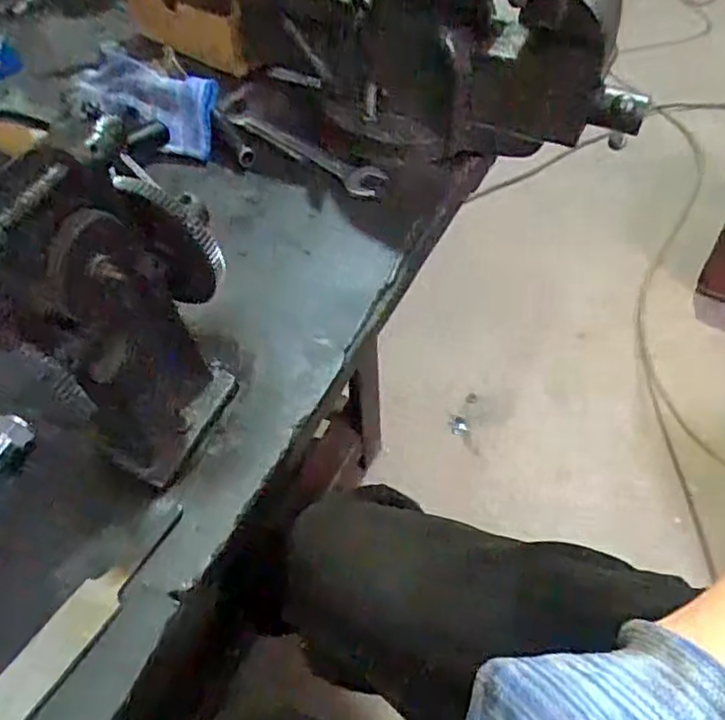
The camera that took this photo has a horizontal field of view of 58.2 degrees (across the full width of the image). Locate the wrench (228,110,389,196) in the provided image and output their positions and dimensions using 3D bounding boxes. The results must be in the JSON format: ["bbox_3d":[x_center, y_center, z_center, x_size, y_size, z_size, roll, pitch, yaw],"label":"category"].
[{"bbox_3d":[-0.052,-0.178,0.550,0.169,0.009,0.031,32,59,24],"label":"wrench"}]

